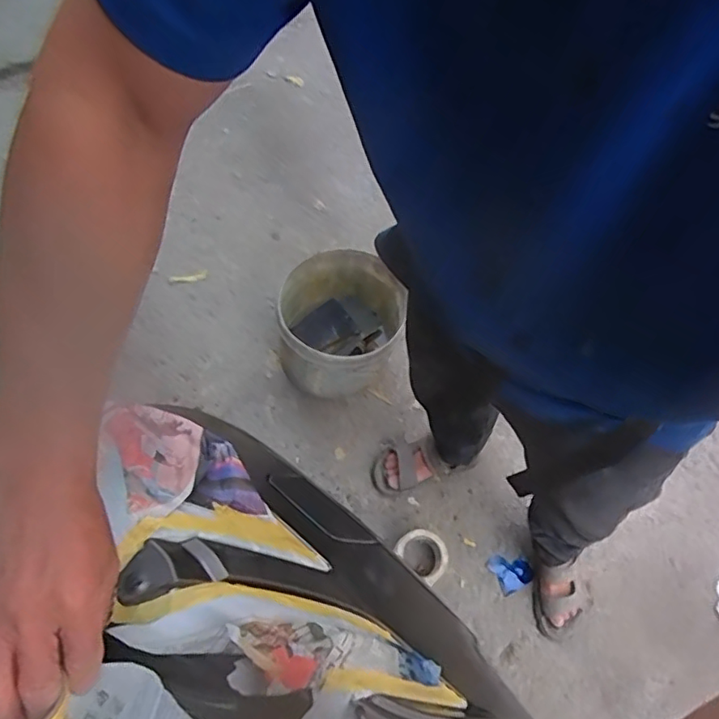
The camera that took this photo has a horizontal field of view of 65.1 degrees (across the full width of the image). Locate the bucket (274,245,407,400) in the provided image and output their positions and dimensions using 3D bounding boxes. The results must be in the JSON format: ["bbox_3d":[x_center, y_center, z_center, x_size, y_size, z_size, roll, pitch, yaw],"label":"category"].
[{"bbox_3d":[-0.047,-0.073,1.241,0.265,0.254,0.271,0,69,1],"label":"bucket"}]

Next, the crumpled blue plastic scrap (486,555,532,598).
[{"bbox_3d":[0.320,0.446,1.193,0.081,0.013,0.077,-26,71,-9],"label":"crumpled blue plastic scrap"}]

